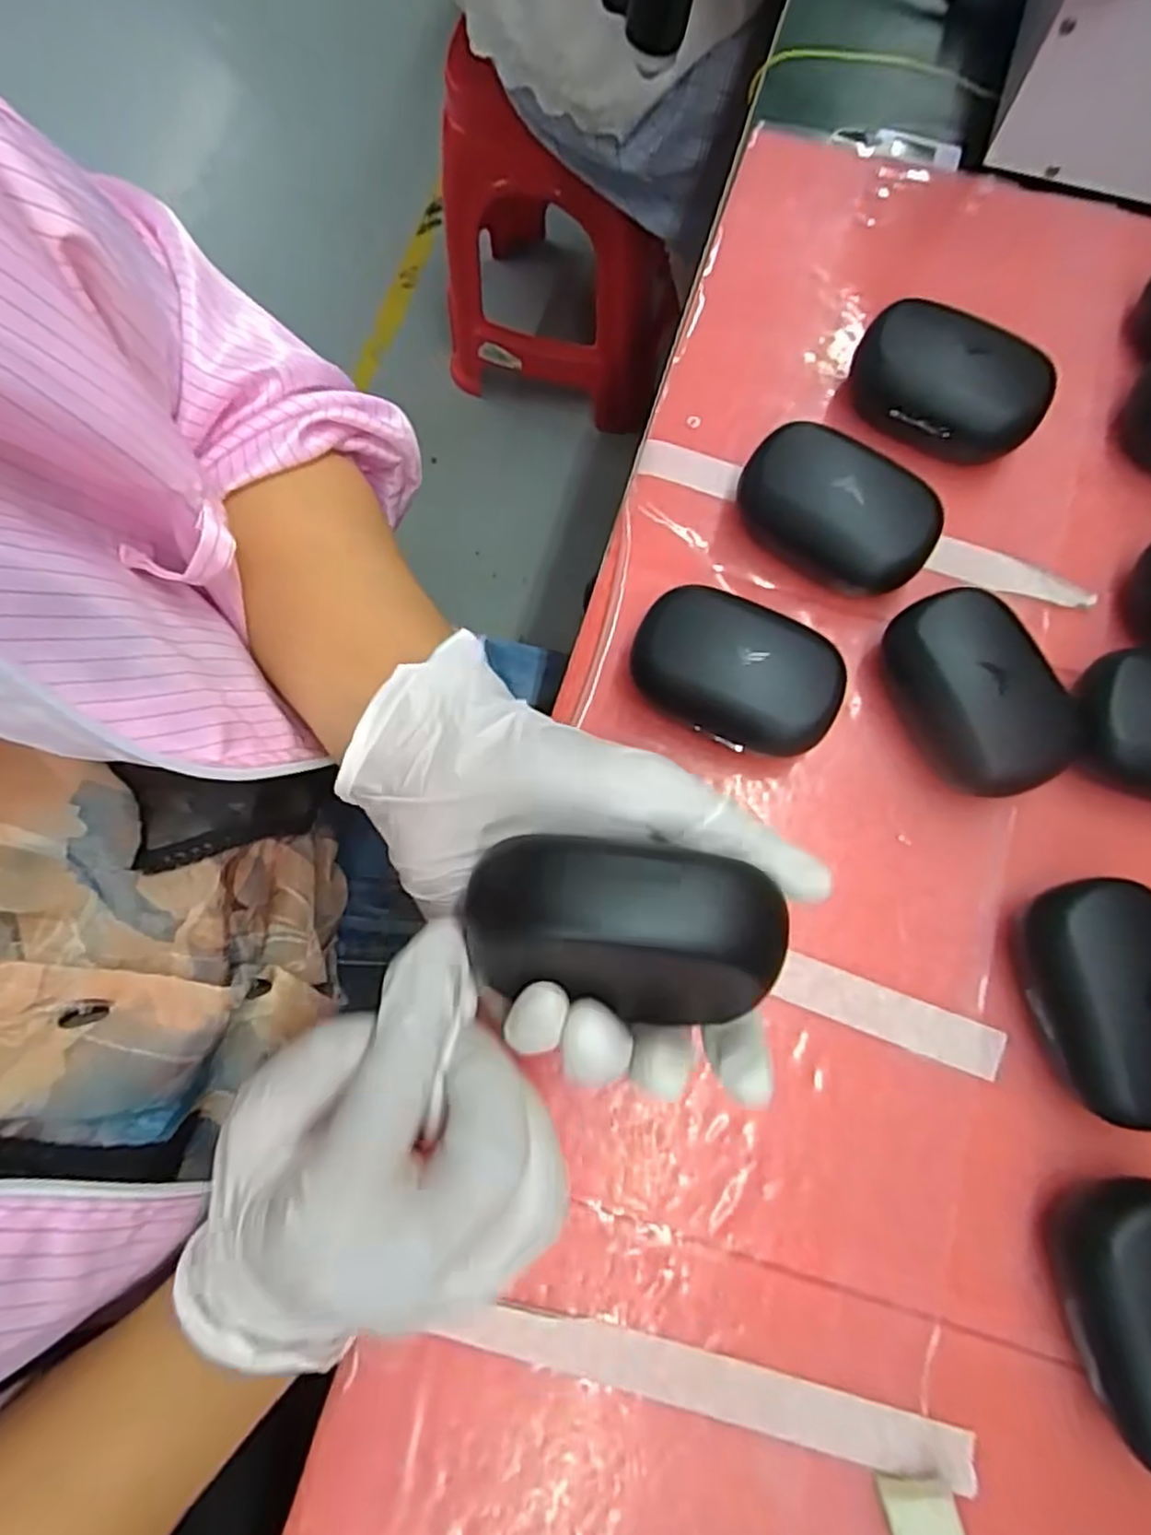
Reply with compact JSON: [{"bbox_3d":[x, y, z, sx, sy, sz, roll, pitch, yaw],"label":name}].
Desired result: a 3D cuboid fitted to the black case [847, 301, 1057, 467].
[{"bbox_3d":[0.170,-0.175,0.330,0.085,0.038,0.056,29,78,7],"label":"black case"}]

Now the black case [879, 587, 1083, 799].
[{"bbox_3d":[0.167,-0.031,0.296,0.054,0.033,0.083,-25,78,-6],"label":"black case"}]

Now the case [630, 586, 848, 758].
[{"bbox_3d":[0.066,-0.038,0.297,0.082,0.041,0.058,25,78,6],"label":"case"}]

